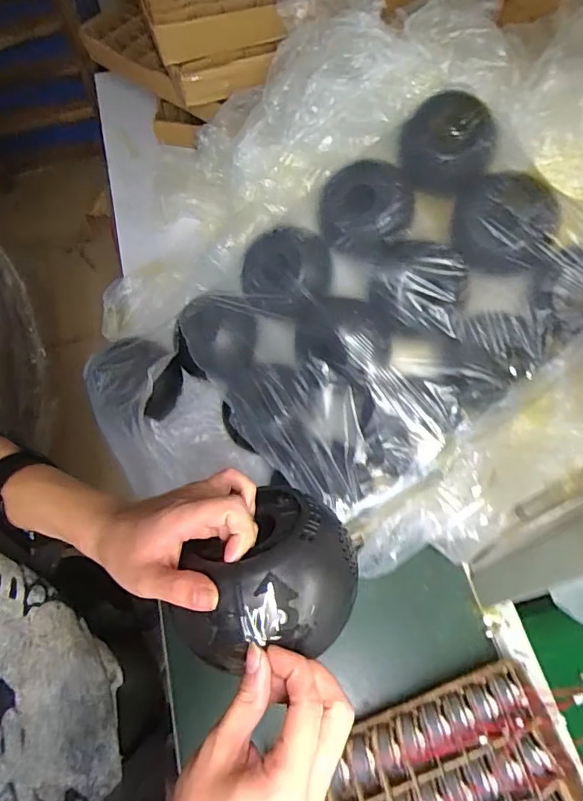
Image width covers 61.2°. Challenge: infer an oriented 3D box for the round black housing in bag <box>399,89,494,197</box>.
[{"bbox_3d":[0.205,-0.329,0.634,0.104,0.063,0.114,0,62,1],"label":"round black housing in bag"}]

